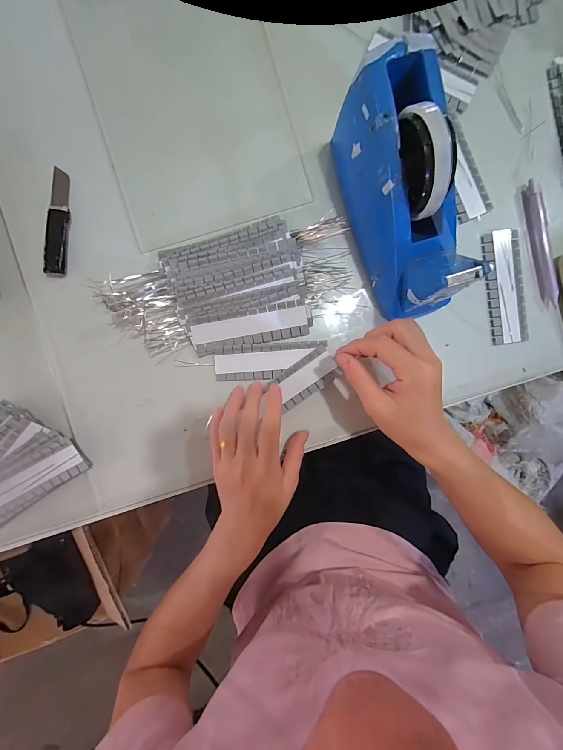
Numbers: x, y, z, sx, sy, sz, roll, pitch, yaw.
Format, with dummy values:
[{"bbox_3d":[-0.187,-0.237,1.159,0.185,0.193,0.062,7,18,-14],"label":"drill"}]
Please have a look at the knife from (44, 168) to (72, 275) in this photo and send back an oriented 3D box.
[{"bbox_3d":[-0.242,-0.165,0.337,0.023,0.006,0.115,5,93,-2],"label":"knife"}]

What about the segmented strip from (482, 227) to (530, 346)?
[{"bbox_3d":[0.252,-0.098,0.350,0.042,0.004,0.124,-9,93,-1],"label":"segmented strip"}]

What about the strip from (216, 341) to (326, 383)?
[{"bbox_3d":[-0.013,-0.015,0.348,0.119,0.007,0.039,-3,97,1],"label":"strip"}]

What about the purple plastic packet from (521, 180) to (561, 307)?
[{"bbox_3d":[0.287,-0.144,0.345,0.023,0.009,0.134,-16,94,0],"label":"purple plastic packet"}]

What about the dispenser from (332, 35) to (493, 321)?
[{"bbox_3d":[0.114,-0.160,0.293,0.070,0.114,0.208,-19,94,0],"label":"dispenser"}]

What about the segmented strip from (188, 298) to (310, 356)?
[{"bbox_3d":[-0.034,-0.052,0.343,0.125,0.013,0.040,-10,93,-1],"label":"segmented strip"}]

